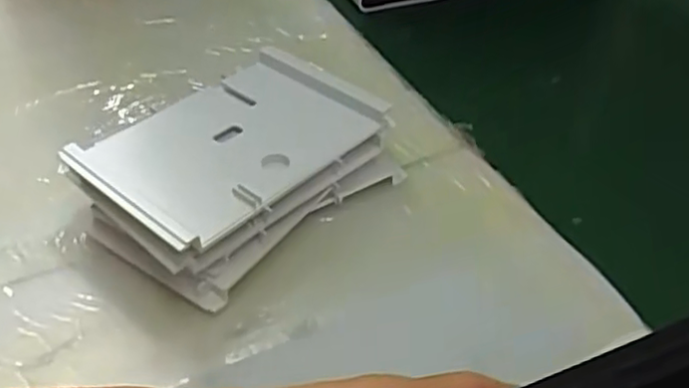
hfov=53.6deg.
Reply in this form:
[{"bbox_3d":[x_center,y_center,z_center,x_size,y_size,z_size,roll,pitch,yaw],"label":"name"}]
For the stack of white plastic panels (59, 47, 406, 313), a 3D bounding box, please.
[{"bbox_3d":[-0.074,-0.021,0.472,0.133,0.066,0.187,33,52,32],"label":"stack of white plastic panels"}]

